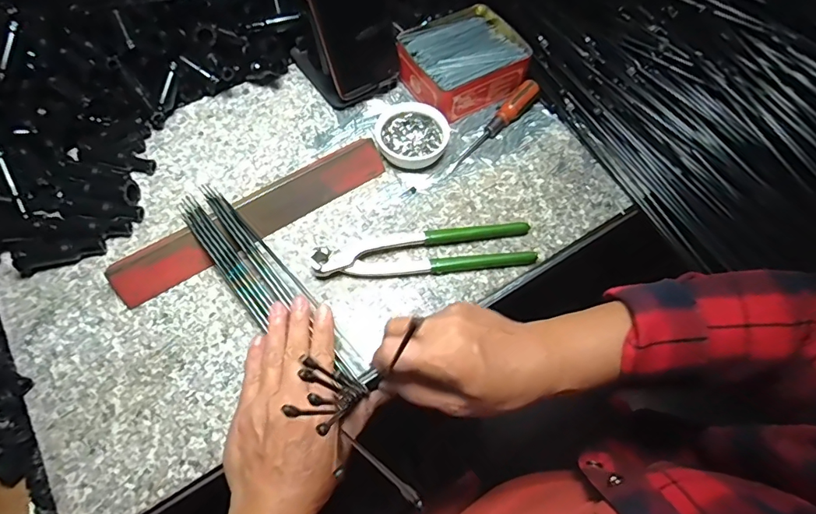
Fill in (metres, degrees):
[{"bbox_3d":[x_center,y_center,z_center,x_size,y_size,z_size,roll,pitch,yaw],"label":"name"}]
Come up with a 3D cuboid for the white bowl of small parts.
[{"bbox_3d":[0.004,-0.122,0.485,0.071,0.024,0.072,1,62,-2],"label":"white bowl of small parts"}]

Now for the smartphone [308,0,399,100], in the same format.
[{"bbox_3d":[-0.054,-0.246,0.461,0.085,0.164,0.010,-36,44,-22],"label":"smartphone"}]

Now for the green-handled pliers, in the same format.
[{"bbox_3d":[0.015,-0.007,0.426,0.194,0.017,0.047,-6,62,-5],"label":"green-handled pliers"}]

